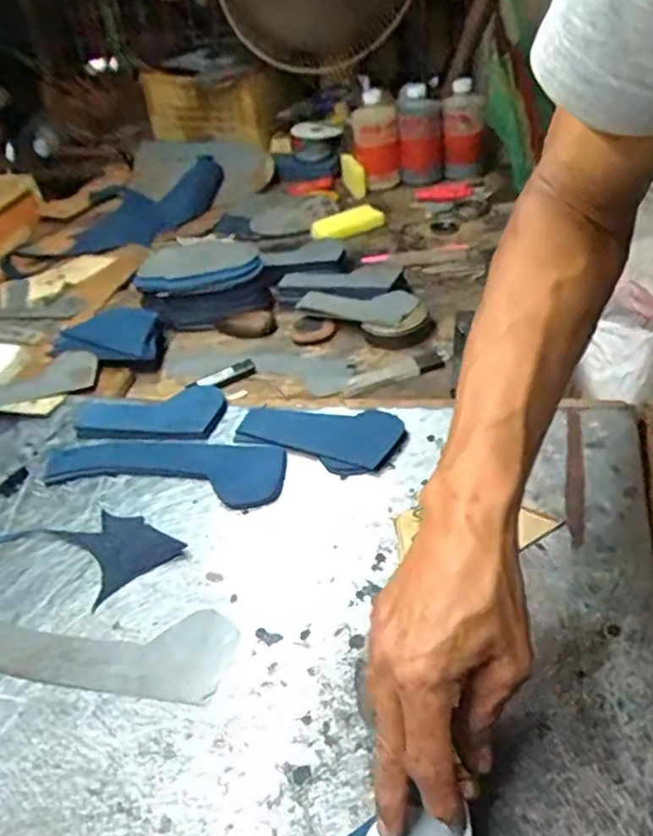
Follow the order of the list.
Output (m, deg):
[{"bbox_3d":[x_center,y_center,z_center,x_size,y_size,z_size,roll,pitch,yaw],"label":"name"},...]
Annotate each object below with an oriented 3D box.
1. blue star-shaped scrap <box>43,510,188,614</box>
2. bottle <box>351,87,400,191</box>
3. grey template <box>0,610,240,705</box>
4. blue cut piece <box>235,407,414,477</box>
[{"bbox_3d":[-0.170,0.100,0.518,0.077,0.009,0.095,-28,45,-22],"label":"blue star-shaped scrap"},{"bbox_3d":[0.085,-0.467,1.085,0.075,0.153,0.086,-3,41,6],"label":"bottle"},{"bbox_3d":[-0.177,0.159,0.449,0.228,0.005,0.061,2,42,11],"label":"grey template"},{"bbox_3d":[-0.009,0.014,0.575,0.157,0.012,0.070,11,44,20],"label":"blue cut piece"}]

